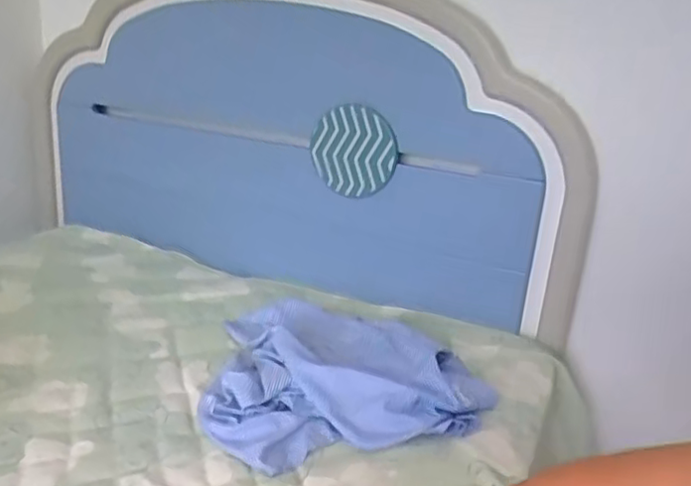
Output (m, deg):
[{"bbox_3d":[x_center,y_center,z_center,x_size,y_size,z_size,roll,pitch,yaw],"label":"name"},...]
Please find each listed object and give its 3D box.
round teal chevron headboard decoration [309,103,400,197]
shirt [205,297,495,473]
[{"bbox_3d":[0.015,-0.174,1.245,0.180,0.172,0.038,-20,25,27],"label":"round teal chevron headboard decoration"},{"bbox_3d":[-0.025,0.184,1.022,0.403,0.073,0.394,-2,20,-20],"label":"shirt"}]

